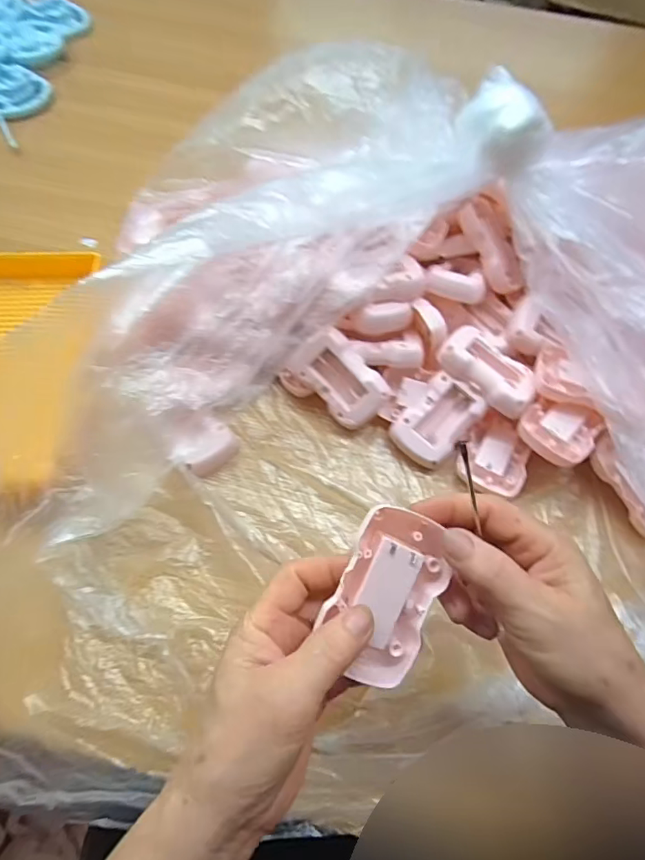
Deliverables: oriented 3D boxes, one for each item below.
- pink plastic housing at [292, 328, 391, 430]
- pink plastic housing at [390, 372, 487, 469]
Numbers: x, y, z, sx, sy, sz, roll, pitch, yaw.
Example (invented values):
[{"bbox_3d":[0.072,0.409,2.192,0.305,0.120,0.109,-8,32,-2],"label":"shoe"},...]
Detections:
[{"bbox_3d":[0.018,-0.043,0.426,0.053,0.018,0.086,-42,94,20],"label":"pink plastic housing"},{"bbox_3d":[0.099,-0.007,0.421,0.053,0.022,0.074,42,89,7],"label":"pink plastic housing"}]

